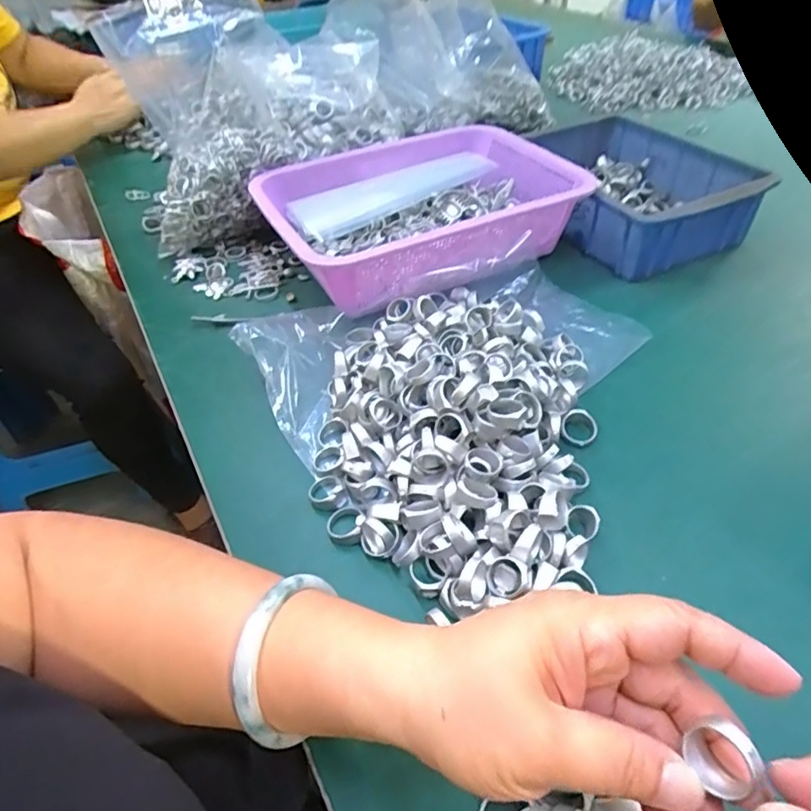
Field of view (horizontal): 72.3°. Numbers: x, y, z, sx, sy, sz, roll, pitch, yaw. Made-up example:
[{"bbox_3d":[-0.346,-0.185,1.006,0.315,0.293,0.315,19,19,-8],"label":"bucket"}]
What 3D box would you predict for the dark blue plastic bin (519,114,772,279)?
[{"bbox_3d":[0.243,-0.237,0.612,0.177,0.067,0.235,-22,47,-17],"label":"dark blue plastic bin"}]

